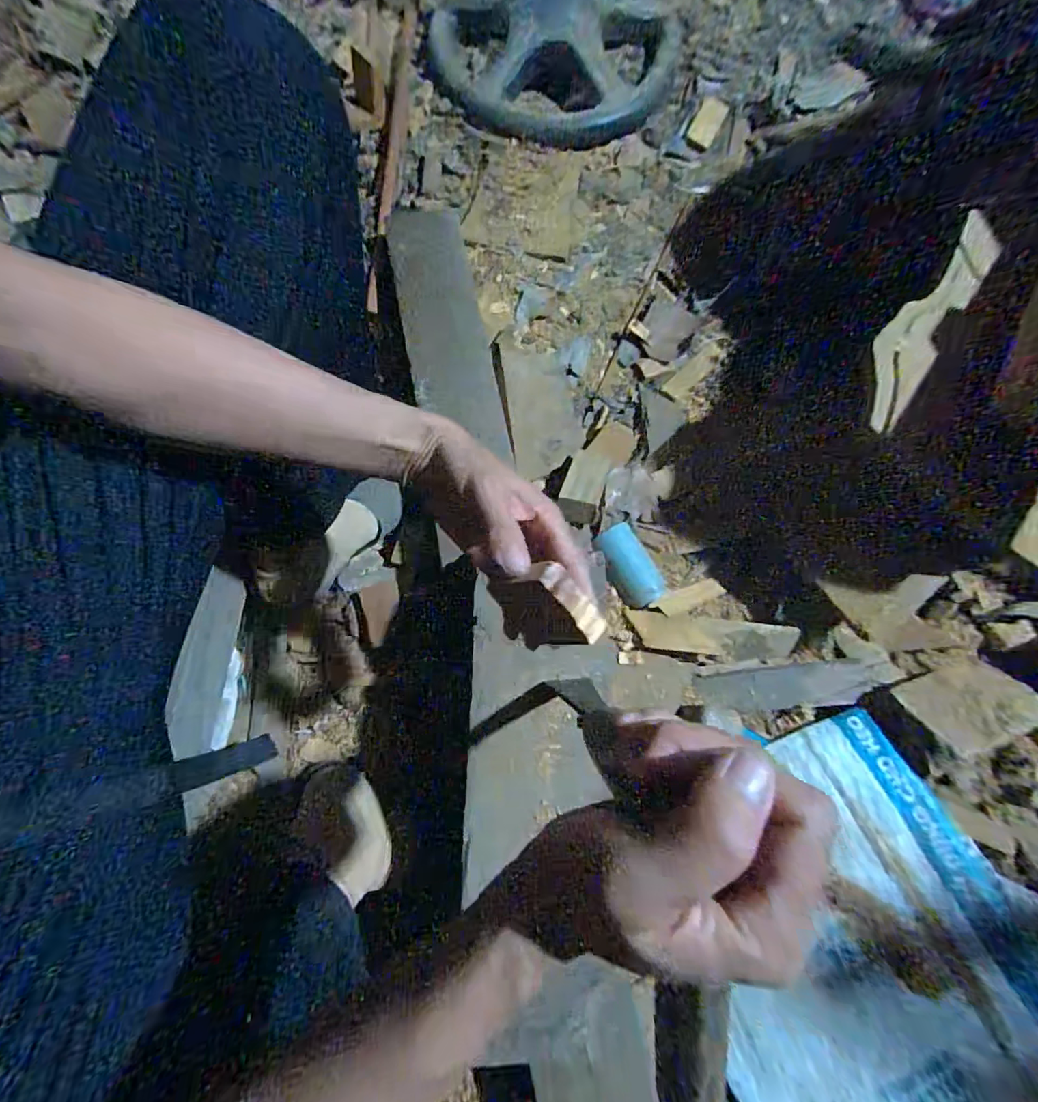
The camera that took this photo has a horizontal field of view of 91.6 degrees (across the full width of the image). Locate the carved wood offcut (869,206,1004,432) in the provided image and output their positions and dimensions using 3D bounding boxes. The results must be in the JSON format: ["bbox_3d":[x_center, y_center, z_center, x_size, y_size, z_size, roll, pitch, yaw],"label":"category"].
[{"bbox_3d":[0.386,-0.220,0.479,0.059,0.034,0.264,37,78,4],"label":"carved wood offcut"}]

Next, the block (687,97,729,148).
[{"bbox_3d":[0.291,-0.661,0.781,0.039,0.015,0.088,26,78,2],"label":"block"}]

